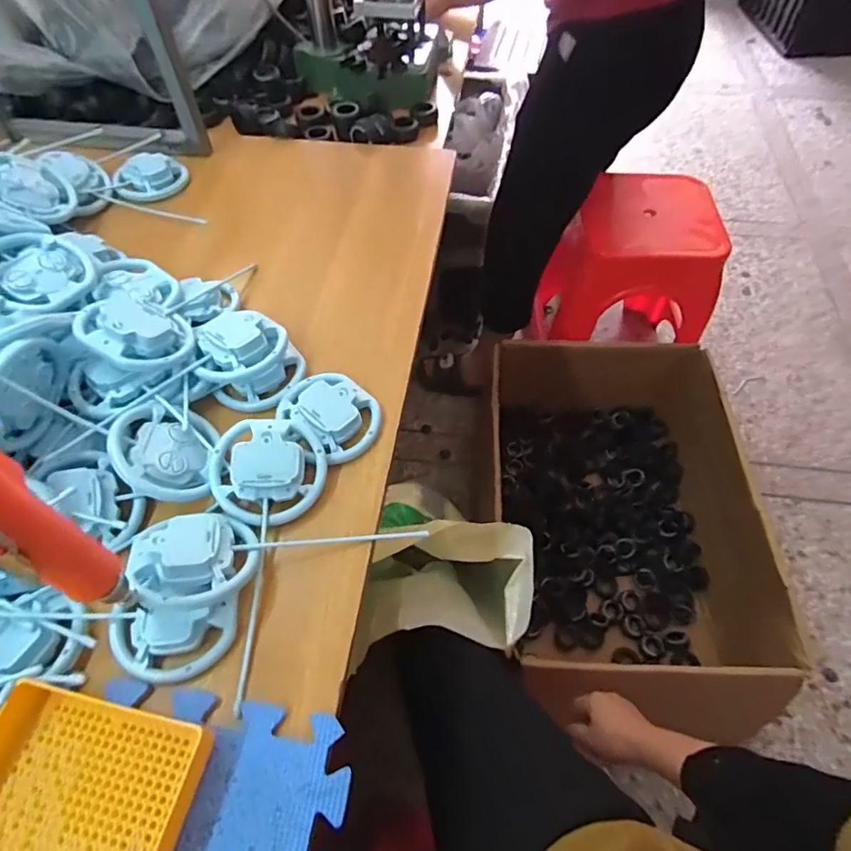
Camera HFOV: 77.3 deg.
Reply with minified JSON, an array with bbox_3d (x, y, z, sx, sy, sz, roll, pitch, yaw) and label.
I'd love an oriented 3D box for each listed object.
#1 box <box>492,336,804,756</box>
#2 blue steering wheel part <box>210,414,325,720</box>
[{"bbox_3d":[0.455,0.177,1.230,0.473,0.346,0.800,-1,57,0],"label":"box"},{"bbox_3d":[-0.147,0.093,0.467,0.104,0.037,0.216,-1,69,0],"label":"blue steering wheel part"}]

